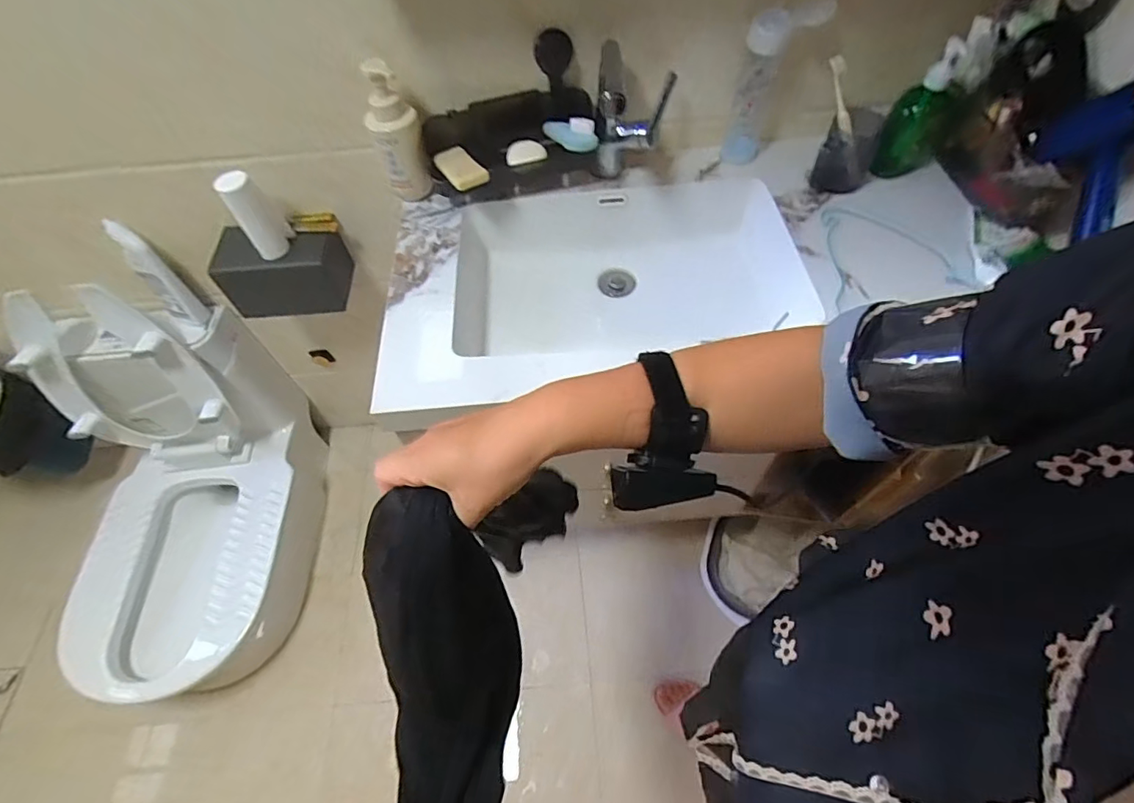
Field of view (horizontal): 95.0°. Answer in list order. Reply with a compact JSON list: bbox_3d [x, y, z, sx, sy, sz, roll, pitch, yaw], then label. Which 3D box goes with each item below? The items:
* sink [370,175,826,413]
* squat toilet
[{"bbox_3d":[0.047,-0.149,0.826,0.612,0.159,0.420,-5,58,0],"label":"sink"},{"bbox_3d":[-0.921,0.227,1.140,0.435,0.708,0.713,-6,58,0],"label":"squat toilet"}]

